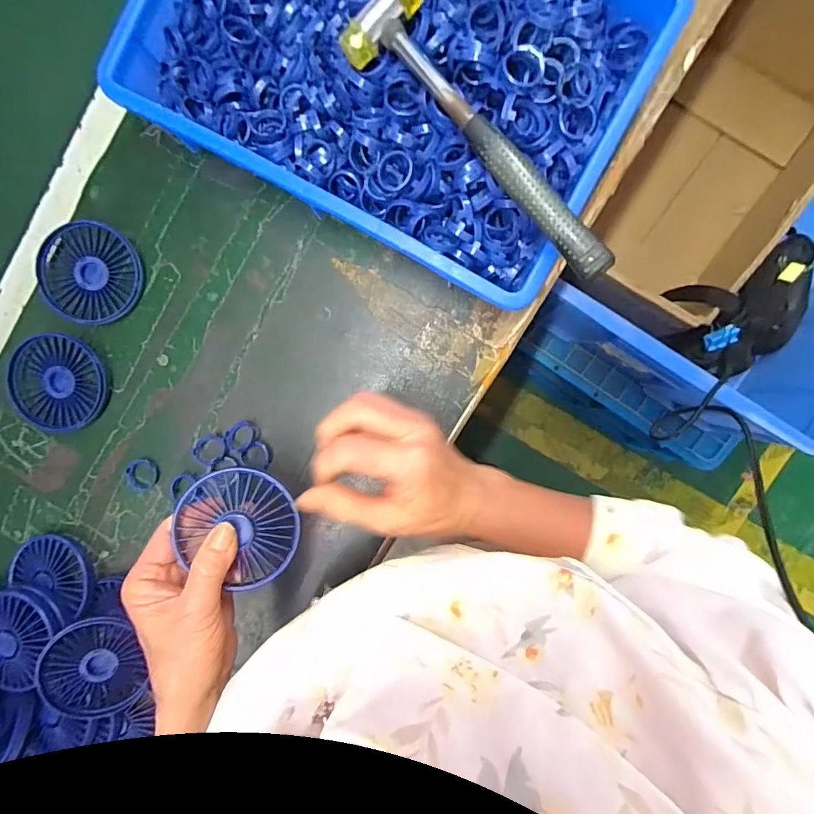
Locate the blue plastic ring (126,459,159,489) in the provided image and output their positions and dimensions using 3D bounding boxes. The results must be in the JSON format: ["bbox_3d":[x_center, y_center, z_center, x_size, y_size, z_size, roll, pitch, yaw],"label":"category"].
[{"bbox_3d":[-0.244,0.062,0.439,0.027,0.007,0.028,0,93,6],"label":"blue plastic ring"}]

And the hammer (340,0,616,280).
[{"bbox_3d":[0.053,-0.179,0.318,0.057,0.027,0.233,-40,88,7],"label":"hammer"}]

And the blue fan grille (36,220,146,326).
[{"bbox_3d":[-0.283,-0.120,0.422,0.089,0.017,0.084,0,93,6],"label":"blue fan grille"}]

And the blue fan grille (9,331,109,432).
[{"bbox_3d":[-0.317,-0.023,0.431,0.080,0.017,0.086,0,93,6],"label":"blue fan grille"}]

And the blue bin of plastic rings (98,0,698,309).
[{"bbox_3d":[-0.019,-0.263,0.362,0.375,0.063,0.252,28,95,4],"label":"blue bin of plastic rings"}]

